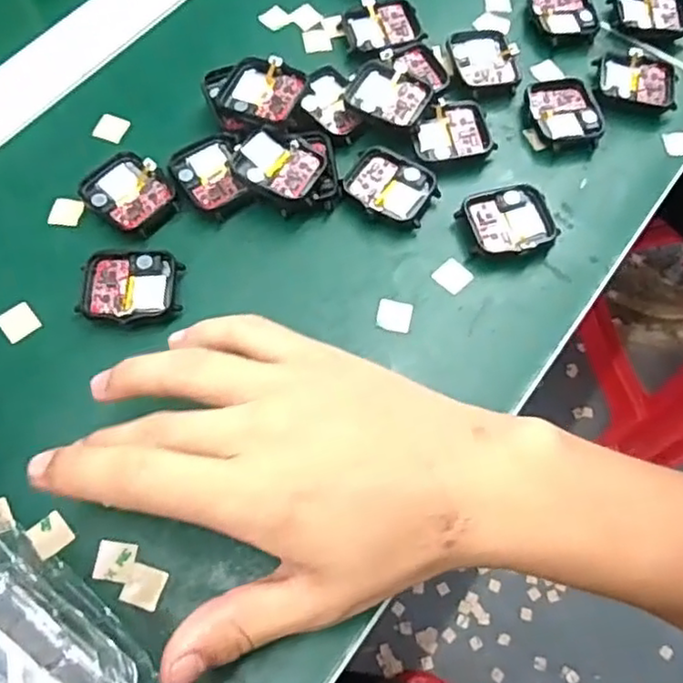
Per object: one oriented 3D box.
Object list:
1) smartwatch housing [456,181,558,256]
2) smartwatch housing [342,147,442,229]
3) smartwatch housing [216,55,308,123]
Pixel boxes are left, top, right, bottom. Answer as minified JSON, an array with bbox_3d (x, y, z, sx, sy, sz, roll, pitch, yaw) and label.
[{"bbox_3d":[0.085,-0.060,0.344,0.045,0.012,0.038,-14,67,-8],"label":"smartwatch housing"},{"bbox_3d":[0.025,-0.079,0.350,0.046,0.011,0.038,30,68,11],"label":"smartwatch housing"},{"bbox_3d":[-0.041,-0.132,0.346,0.042,0.006,0.036,17,72,10],"label":"smartwatch housing"}]

